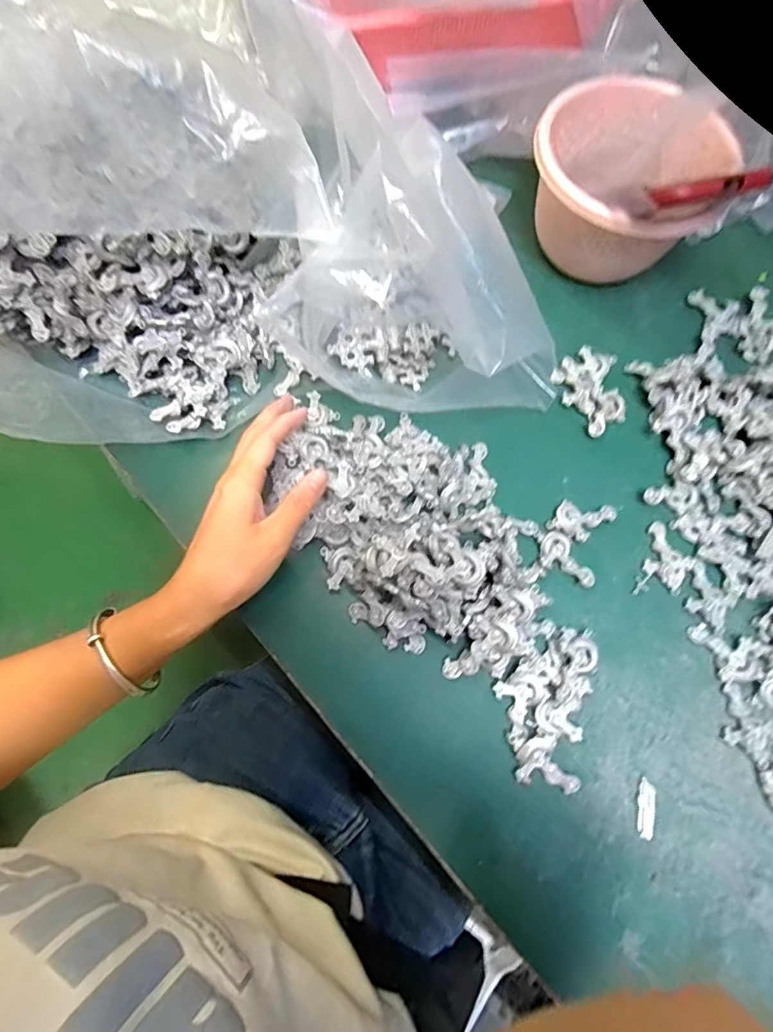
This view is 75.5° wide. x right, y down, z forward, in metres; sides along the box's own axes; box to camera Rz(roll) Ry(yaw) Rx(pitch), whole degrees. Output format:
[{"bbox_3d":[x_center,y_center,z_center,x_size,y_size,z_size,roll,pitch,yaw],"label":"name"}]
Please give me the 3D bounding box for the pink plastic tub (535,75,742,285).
[{"bbox_3d":[0.178,-0.259,0.402,0.127,0.091,0.138,1,73,-2],"label":"pink plastic tub"}]

